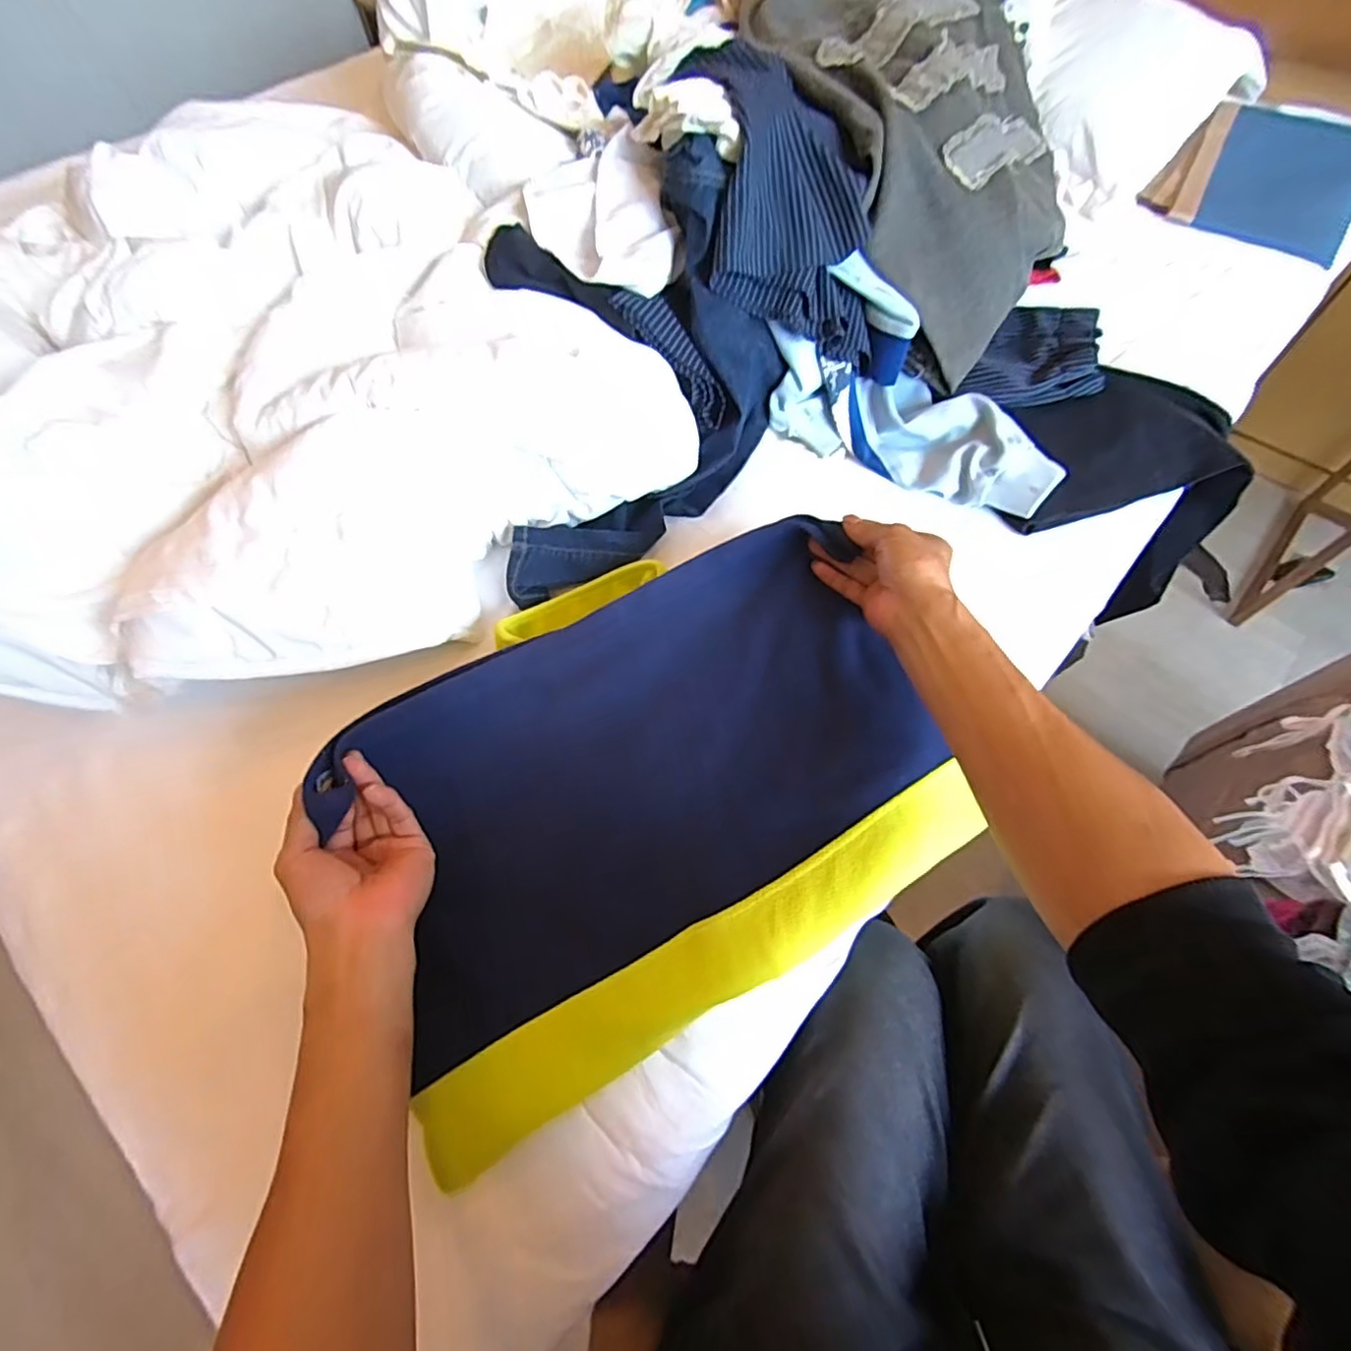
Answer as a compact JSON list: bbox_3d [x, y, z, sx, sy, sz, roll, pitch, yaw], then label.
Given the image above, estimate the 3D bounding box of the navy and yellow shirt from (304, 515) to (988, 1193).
[{"bbox_3d":[-0.011,0.060,0.481,0.455,0.065,0.349,-27,65,-12],"label":"navy and yellow shirt"}]

